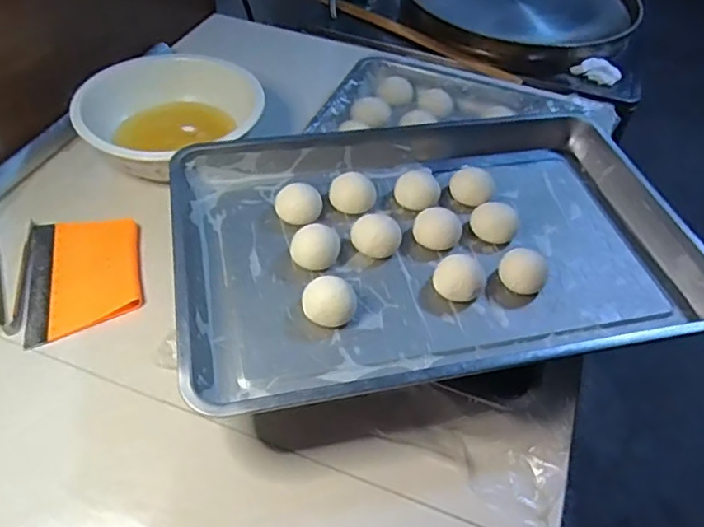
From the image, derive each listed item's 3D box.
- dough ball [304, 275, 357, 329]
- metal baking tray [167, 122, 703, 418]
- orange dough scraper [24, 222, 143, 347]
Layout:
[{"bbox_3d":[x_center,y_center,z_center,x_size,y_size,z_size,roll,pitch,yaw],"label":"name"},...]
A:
[{"bbox_3d":[-0.024,0.034,0.635,0.055,0.033,0.060,2,47,-2],"label":"dough ball"},{"bbox_3d":[0.091,-0.041,0.714,0.579,0.052,0.423,-8,48,-11],"label":"metal baking tray"},{"bbox_3d":[-0.325,0.010,0.725,0.126,0.008,0.185,-11,49,-14],"label":"orange dough scraper"}]

